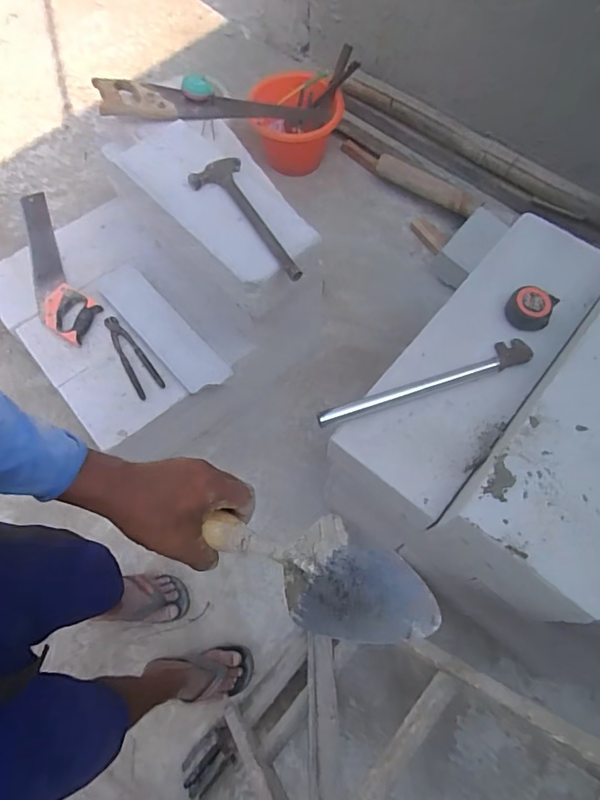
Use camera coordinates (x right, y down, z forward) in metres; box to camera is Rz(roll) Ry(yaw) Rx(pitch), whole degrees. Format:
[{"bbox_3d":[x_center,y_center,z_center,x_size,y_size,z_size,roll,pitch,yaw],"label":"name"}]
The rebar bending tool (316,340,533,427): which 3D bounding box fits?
[{"bbox_3d":[0.201,-0.025,0.794,0.363,0.027,0.040,-18,68,-9],"label":"rebar bending tool"}]

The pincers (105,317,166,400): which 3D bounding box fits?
[{"bbox_3d":[-0.378,-0.102,1.111,0.061,0.015,0.216,-29,70,-13],"label":"pincers"}]

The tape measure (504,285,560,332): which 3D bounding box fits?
[{"bbox_3d":[0.386,-0.154,0.832,0.069,0.035,0.066,0,66,-1],"label":"tape measure"}]

